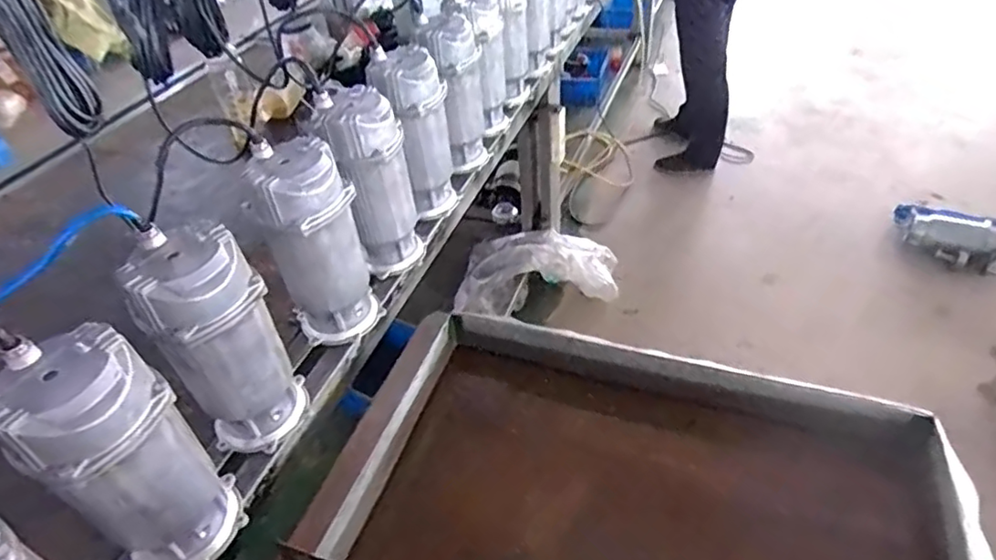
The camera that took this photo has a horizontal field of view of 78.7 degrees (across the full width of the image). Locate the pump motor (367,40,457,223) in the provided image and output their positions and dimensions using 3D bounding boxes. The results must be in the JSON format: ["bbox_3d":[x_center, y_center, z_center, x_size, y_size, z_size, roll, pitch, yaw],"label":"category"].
[{"bbox_3d":[-0.150,-0.263,1.129,0.125,0.298,0.108,-10,42,-5],"label":"pump motor"}]

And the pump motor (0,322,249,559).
[{"bbox_3d":[-0.385,0.199,0.647,0.114,0.301,0.130,31,53,34],"label":"pump motor"}]

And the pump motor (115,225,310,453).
[{"bbox_3d":[-0.335,0.086,0.758,0.129,0.293,0.110,-17,43,-13],"label":"pump motor"}]

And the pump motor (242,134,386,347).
[{"bbox_3d":[-0.267,-0.046,0.901,0.118,0.291,0.122,31,53,34],"label":"pump motor"}]

